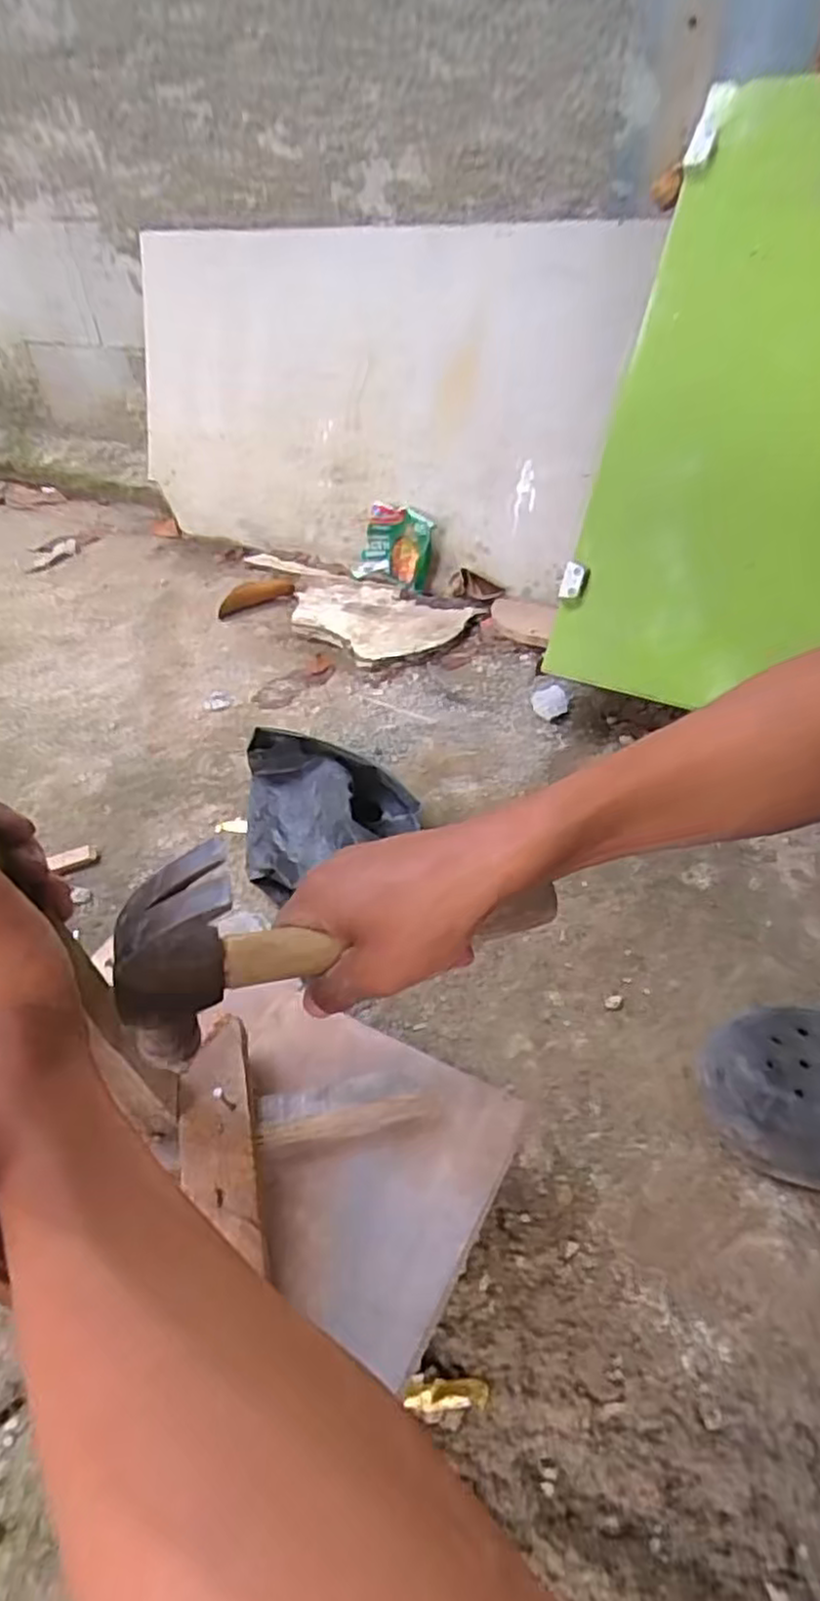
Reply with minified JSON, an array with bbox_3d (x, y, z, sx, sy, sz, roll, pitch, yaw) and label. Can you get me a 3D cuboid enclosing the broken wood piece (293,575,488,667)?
[{"bbox_3d":[-0.068,-0.274,1.098,0.309,0.020,0.192,20,49,24],"label":"broken wood piece"}]

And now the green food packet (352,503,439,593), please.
[{"bbox_3d":[-0.026,-0.394,1.138,0.117,0.097,0.079,30,54,31],"label":"green food packet"}]

